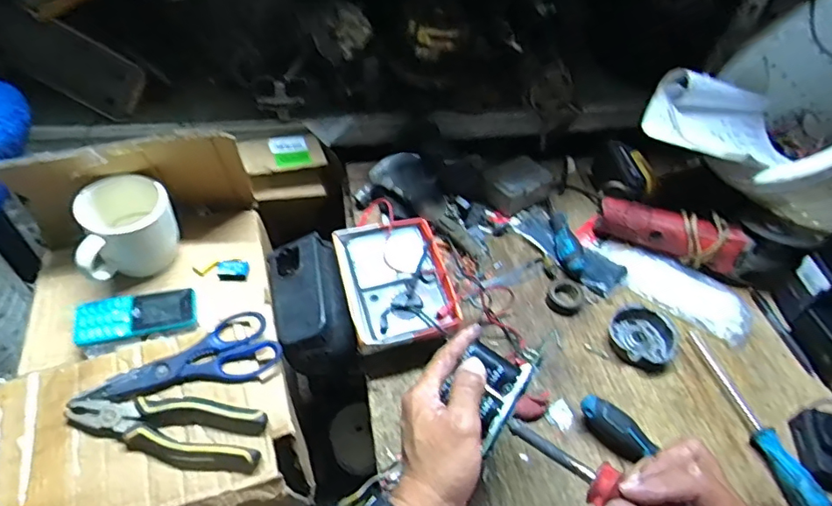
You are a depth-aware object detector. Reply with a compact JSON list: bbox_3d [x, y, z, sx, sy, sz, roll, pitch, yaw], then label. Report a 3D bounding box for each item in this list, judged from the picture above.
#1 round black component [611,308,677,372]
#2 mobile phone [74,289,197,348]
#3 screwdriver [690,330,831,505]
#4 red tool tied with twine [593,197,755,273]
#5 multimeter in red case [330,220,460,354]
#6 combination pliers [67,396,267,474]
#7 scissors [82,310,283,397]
[{"bbox_3d":[0.300,0.108,0.703,0.082,0.026,0.096,24,51,15],"label":"round black component"},{"bbox_3d":[-0.320,0.071,0.613,0.128,0.009,0.054,-7,50,-11],"label":"mobile phone"},{"bbox_3d":[0.398,0.193,0.628,0.027,0.032,0.249,-7,50,-11],"label":"screwdriver"},{"bbox_3d":[0.372,-0.029,0.786,0.201,0.068,0.049,20,50,12],"label":"red tool tied with twine"},{"bbox_3d":[-0.025,0.033,0.677,0.131,0.029,0.167,-10,51,-13],"label":"multimeter in red case"},{"bbox_3d":[-0.253,0.177,0.544,0.193,0.031,0.057,11,49,5],"label":"combination pliers"},{"bbox_3d":[-0.246,0.117,0.573,0.188,0.018,0.068,-15,52,-17],"label":"scissors"}]

